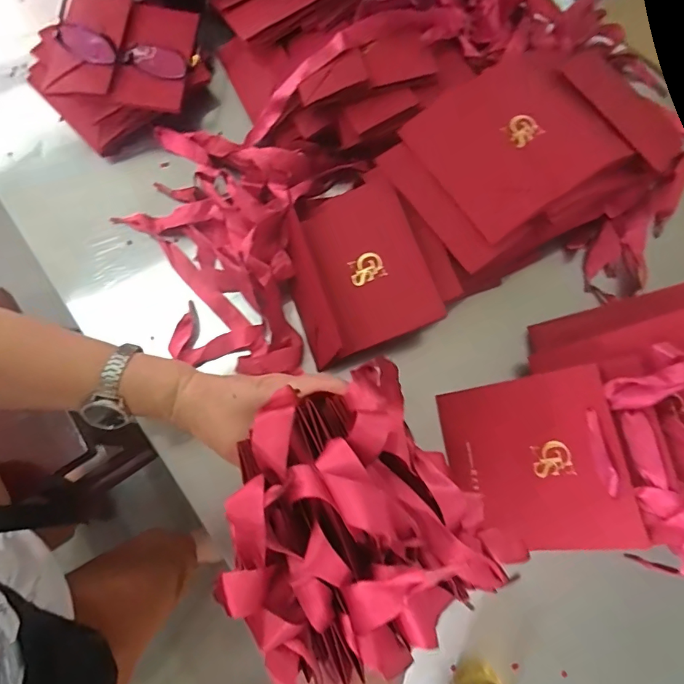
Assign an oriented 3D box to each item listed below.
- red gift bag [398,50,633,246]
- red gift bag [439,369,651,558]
[{"bbox_3d":[0.161,-0.186,0.408,0.162,0.018,0.139,-34,79,-10],"label":"red gift bag"},{"bbox_3d":[0.158,0.100,0.376,0.136,0.005,0.136,-18,71,31],"label":"red gift bag"}]

